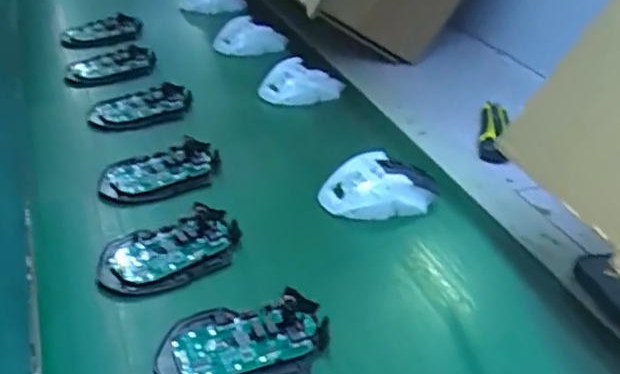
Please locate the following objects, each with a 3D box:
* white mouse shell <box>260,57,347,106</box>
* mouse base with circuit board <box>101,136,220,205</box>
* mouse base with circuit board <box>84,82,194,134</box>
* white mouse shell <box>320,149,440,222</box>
[{"bbox_3d":[-0.011,-0.133,0.813,0.105,0.040,0.061,2,34,2],"label":"white mouse shell"},{"bbox_3d":[-0.141,-0.015,0.615,0.120,0.018,0.067,-14,33,-33],"label":"mouse base with circuit board"},{"bbox_3d":[-0.192,-0.089,0.735,0.119,0.025,0.072,-13,33,-31],"label":"mouse base with circuit board"},{"bbox_3d":[0.063,0.000,0.609,0.109,0.037,0.063,-3,32,-15],"label":"white mouse shell"}]

